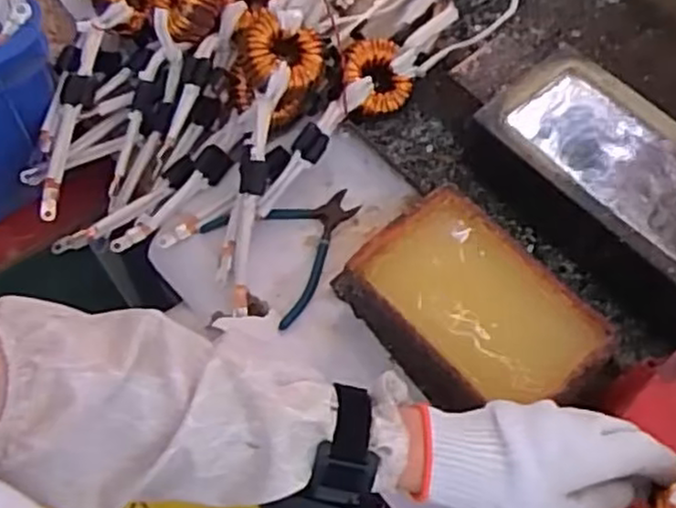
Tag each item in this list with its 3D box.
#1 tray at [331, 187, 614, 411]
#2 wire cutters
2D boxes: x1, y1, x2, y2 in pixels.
[{"bbox_3d":[0.107,0.053,0.613,0.153,0.068,0.191,-31,68,-18],"label":"tray"},{"bbox_3d":[-0.039,-0.018,0.676,0.134,0.012,0.130,-37,70,-20],"label":"wire cutters"}]

